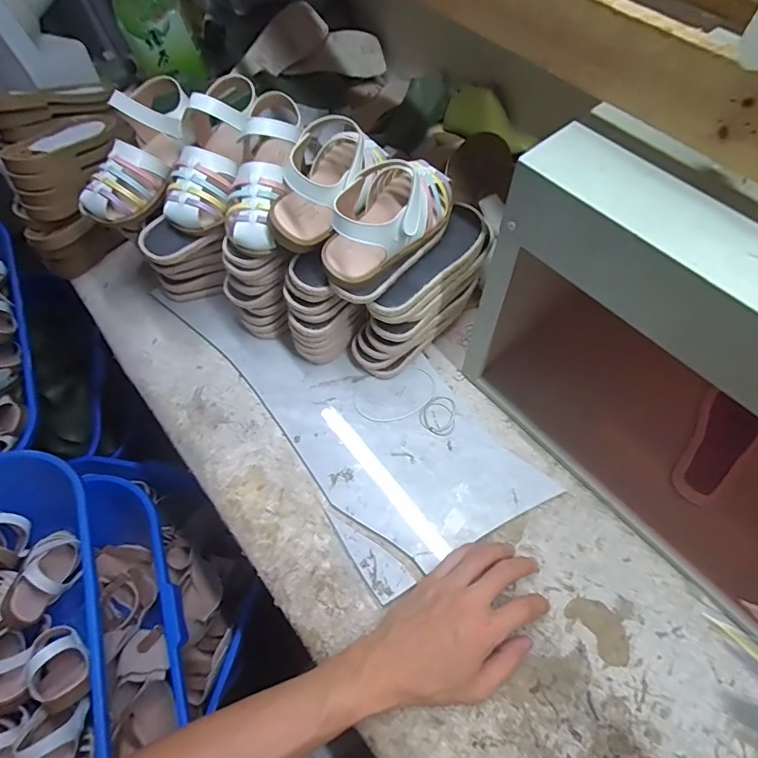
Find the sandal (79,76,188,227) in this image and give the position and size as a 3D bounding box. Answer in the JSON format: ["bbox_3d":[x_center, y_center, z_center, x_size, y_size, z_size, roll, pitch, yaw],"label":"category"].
[{"bbox_3d":[-0.231,-0.222,0.442,0.062,0.088,0.156,20,81,11],"label":"sandal"}]

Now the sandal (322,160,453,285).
[{"bbox_3d":[0.009,-0.150,0.397,0.069,0.066,0.142,28,65,15],"label":"sandal"}]

